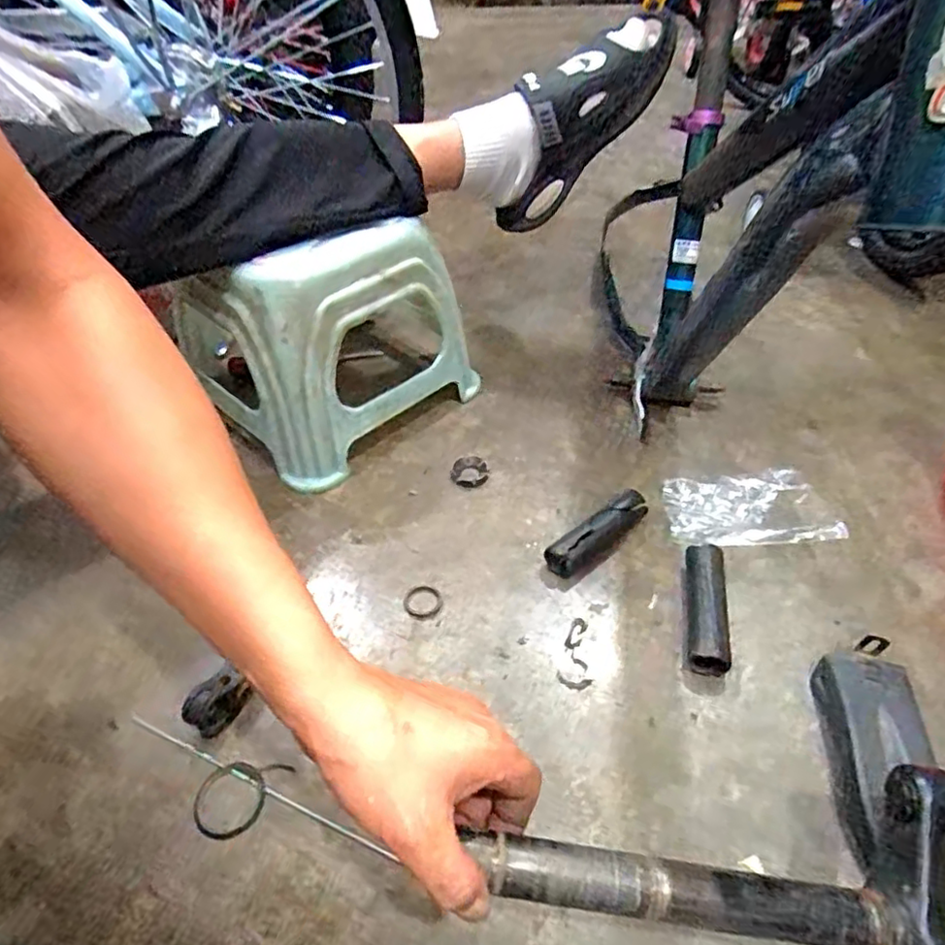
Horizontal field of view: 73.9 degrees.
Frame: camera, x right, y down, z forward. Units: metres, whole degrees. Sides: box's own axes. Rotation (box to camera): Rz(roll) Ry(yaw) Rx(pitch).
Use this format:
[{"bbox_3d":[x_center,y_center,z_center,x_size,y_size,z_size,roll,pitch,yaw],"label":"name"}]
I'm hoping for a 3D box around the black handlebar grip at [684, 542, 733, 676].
[{"bbox_3d":[0.202,0.116,0.542,0.034,0.031,0.114,9,45,10],"label":"black handlebar grip"}]

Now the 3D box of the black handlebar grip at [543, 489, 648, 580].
[{"bbox_3d":[0.122,0.056,0.603,0.116,0.035,0.031,-33,52,-28],"label":"black handlebar grip"}]

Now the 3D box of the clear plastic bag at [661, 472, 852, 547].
[{"bbox_3d":[0.268,0.035,0.617,0.146,0.046,0.113,2,44,3],"label":"clear plastic bag"}]

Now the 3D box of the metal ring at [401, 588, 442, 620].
[{"bbox_3d":[-0.045,0.118,0.570,0.036,0.004,0.035,-1,44,1],"label":"metal ring"}]

